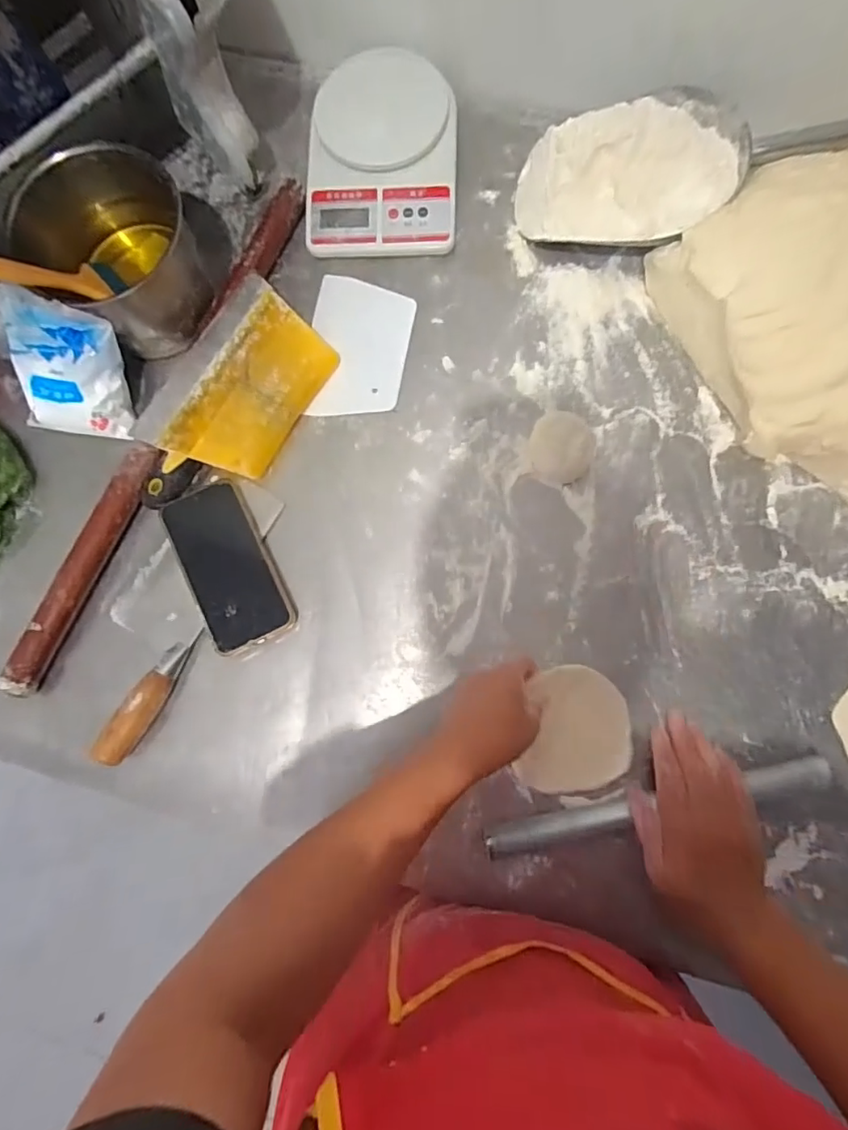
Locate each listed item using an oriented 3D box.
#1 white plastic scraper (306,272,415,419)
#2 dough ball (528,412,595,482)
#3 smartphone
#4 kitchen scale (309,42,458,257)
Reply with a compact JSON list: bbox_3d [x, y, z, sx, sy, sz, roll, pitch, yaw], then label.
[{"bbox_3d":[-0.066,-0.220,0.552,0.101,0.007,0.147,8,82,4],"label":"white plastic scraper"},{"bbox_3d":[0.131,-0.110,0.517,0.062,0.031,0.055,19,83,6],"label":"dough ball"},{"bbox_3d":[-0.184,0.000,0.511,0.078,0.017,0.157,-27,81,-2],"label":"smartphone"},{"bbox_3d":[-0.043,-0.426,0.568,0.151,0.032,0.210,0,81,3],"label":"kitchen scale"}]

